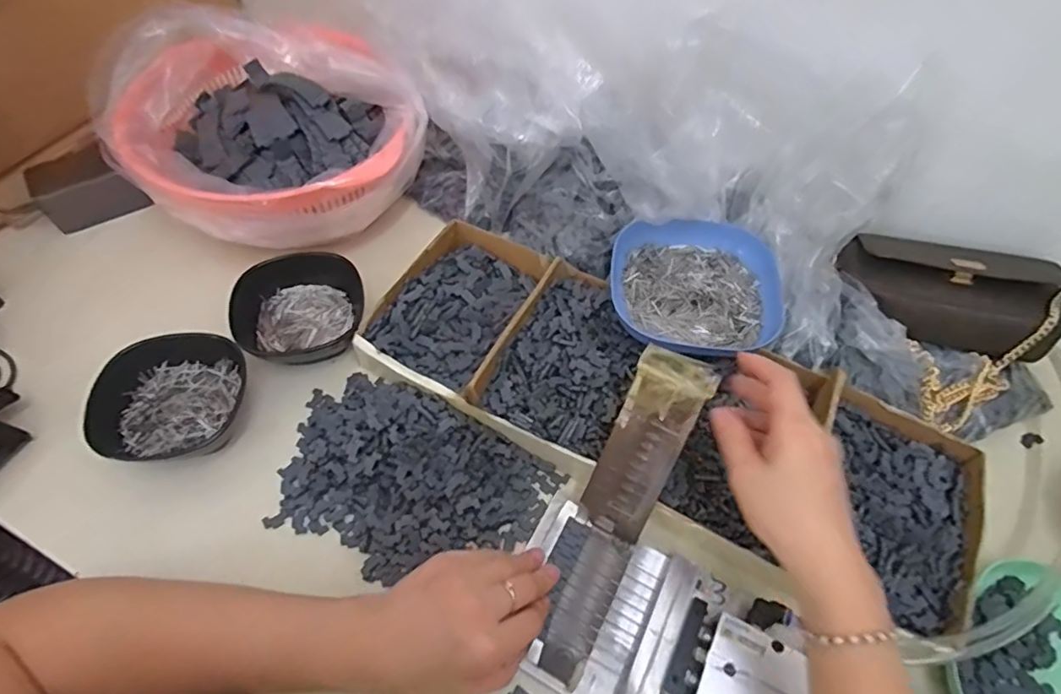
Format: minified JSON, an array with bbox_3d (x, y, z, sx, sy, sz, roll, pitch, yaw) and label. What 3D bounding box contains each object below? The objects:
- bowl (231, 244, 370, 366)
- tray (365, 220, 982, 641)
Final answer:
[{"bbox_3d":[-0.204,-0.032,0.511,0.108,0.040,0.100,2,56,-2],"label":"bowl"},{"bbox_3d":[0.101,0.046,0.474,0.489,0.057,0.188,26,58,14],"label":"tray"}]

